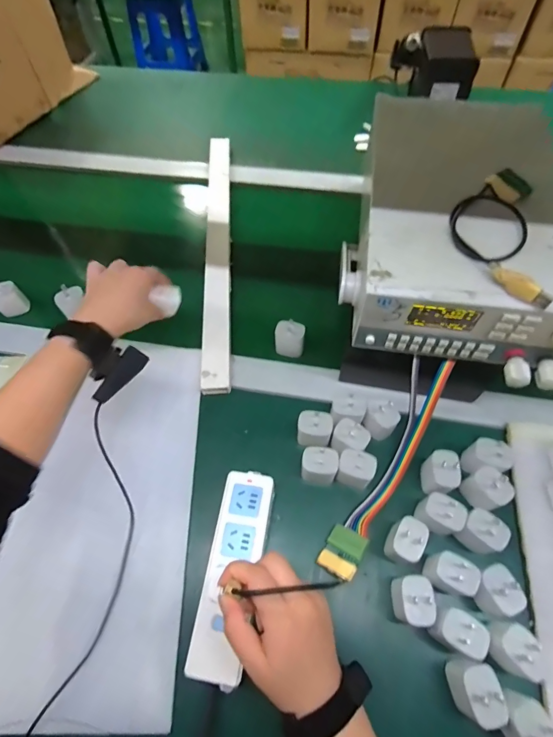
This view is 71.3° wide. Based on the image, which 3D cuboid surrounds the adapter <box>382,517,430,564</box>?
[{"bbox_3d":[0.137,0.182,0.407,0.034,0.044,0.040,26,64,16],"label":"adapter"}]

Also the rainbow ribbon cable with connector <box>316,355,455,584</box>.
[{"bbox_3d":[0.126,0.109,0.439,0.042,0.064,0.256,28,81,22],"label":"rainbow ribbon cable with connector"}]

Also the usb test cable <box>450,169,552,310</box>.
[{"bbox_3d":[0.217,-0.140,0.383,0.081,0.029,0.183,10,53,11],"label":"usb test cable"}]

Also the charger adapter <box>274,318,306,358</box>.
[{"bbox_3d":[0.020,-0.042,0.554,0.042,0.055,0.025,6,60,5],"label":"charger adapter"}]

